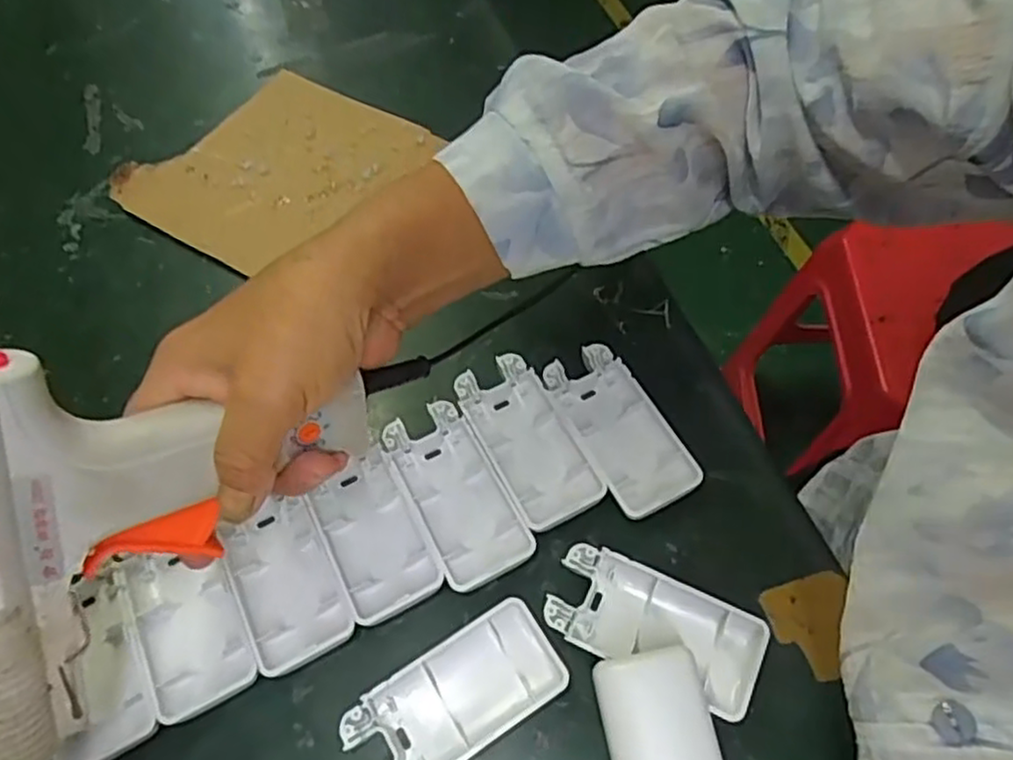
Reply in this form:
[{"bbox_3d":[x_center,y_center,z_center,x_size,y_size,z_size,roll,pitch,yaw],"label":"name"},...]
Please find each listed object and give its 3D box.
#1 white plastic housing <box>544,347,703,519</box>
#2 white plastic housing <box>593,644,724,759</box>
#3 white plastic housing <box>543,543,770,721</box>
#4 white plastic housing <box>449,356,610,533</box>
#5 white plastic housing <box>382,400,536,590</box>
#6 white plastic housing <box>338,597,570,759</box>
[{"bbox_3d":[0.059,0.025,0.372,0.045,0.013,0.093,-26,65,-11],"label":"white plastic housing"},{"bbox_3d":[0.068,0.163,0.294,0.044,0.017,0.092,-10,63,-3],"label":"white plastic housing"},{"bbox_3d":[0.067,0.113,0.325,0.094,0.014,0.045,23,66,13],"label":"white plastic housing"},{"bbox_3d":[0.010,0.031,0.369,0.046,0.010,0.092,-27,65,-11],"label":"white plastic housing"},{"bbox_3d":[-0.025,0.056,0.355,0.045,0.011,0.092,-27,65,-12],"label":"white plastic housing"},{"bbox_3d":[-0.022,0.142,0.312,0.094,0.018,0.046,-31,66,-13],"label":"white plastic housing"}]

